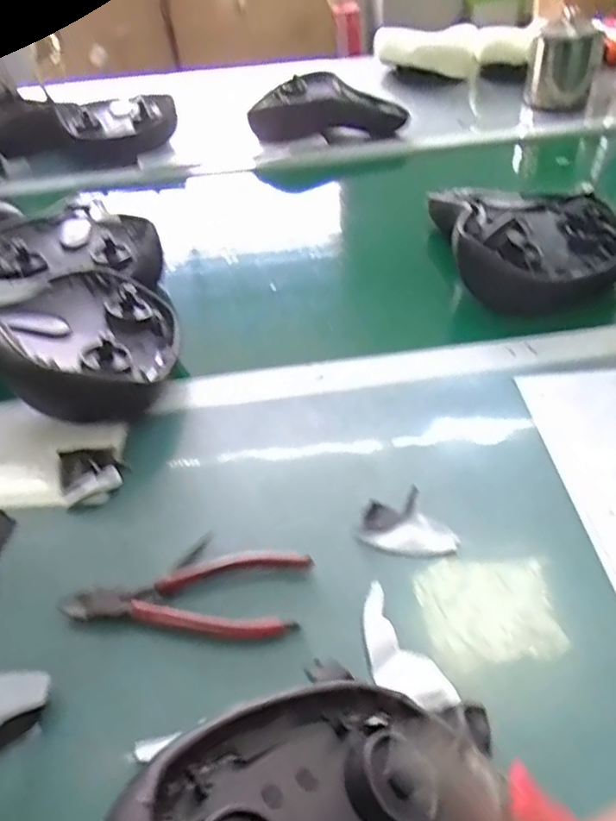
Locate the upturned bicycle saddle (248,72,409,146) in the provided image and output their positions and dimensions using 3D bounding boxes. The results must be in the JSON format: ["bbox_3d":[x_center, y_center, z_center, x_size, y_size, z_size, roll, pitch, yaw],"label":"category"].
[{"bbox_3d":[0.038,-0.485,1.068,0.248,0.068,0.125,7,44,14],"label":"upturned bicycle saddle"}]

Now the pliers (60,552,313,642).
[{"bbox_3d":[-0.078,0.116,0.420,0.151,0.008,0.064,-1,43,5],"label":"pliers"}]

